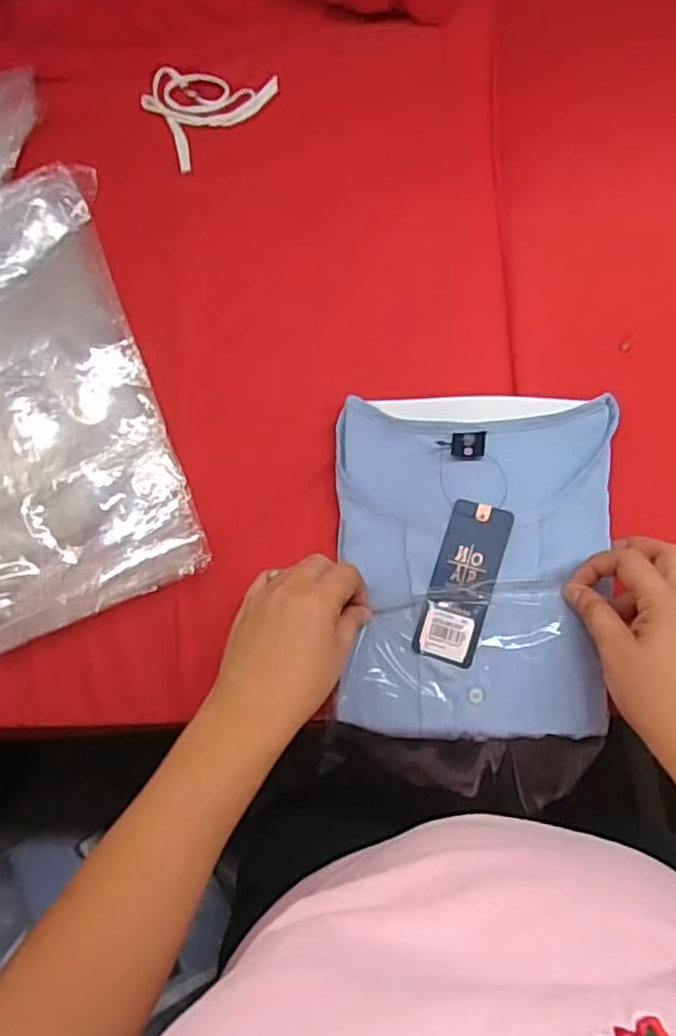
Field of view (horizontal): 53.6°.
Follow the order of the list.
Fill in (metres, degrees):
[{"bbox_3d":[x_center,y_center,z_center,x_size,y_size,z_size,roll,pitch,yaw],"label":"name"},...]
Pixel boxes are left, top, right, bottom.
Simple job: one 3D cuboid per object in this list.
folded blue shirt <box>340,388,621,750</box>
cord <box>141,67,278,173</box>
[{"bbox_3d":[0.101,0.036,0.508,0.205,0.030,0.248,3,83,6],"label":"folded blue shirt"},{"bbox_3d":[-0.128,-0.393,0.627,0.117,0.008,0.093,-44,81,-1],"label":"cord"}]

